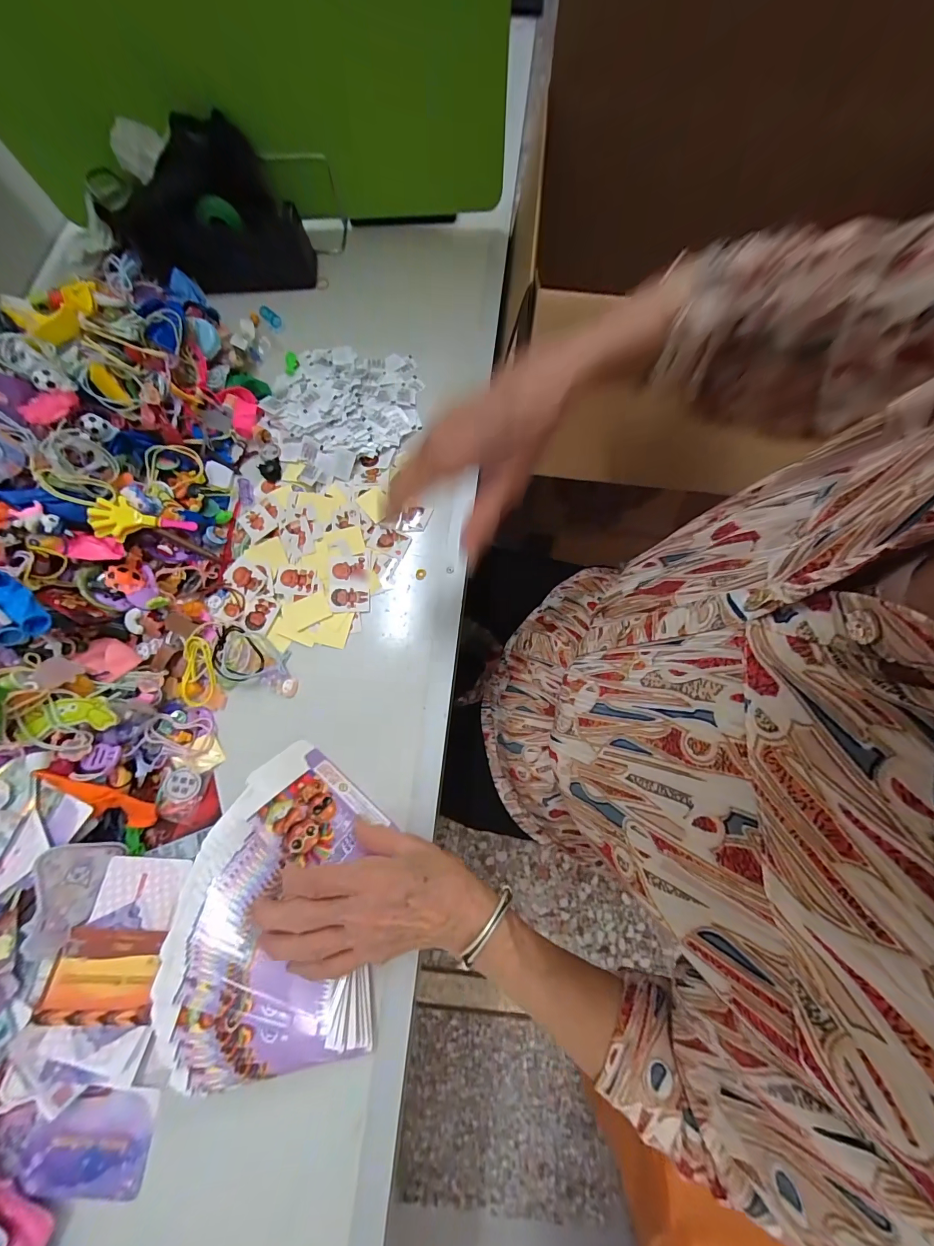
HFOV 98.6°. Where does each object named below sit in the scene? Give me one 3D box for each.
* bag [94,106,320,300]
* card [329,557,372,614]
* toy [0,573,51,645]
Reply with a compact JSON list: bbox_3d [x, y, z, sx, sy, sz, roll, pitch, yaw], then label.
[{"bbox_3d":[-0.325,-0.513,0.495,0.238,0.118,0.089,2,74,1],"label":"bag"},{"bbox_3d":[-0.124,-0.042,0.422,0.041,0.006,0.060,-4,74,-1],"label":"card"},{"bbox_3d":[-0.390,-0.017,0.332,0.089,0.019,0.039,42,78,-2],"label":"toy"}]

